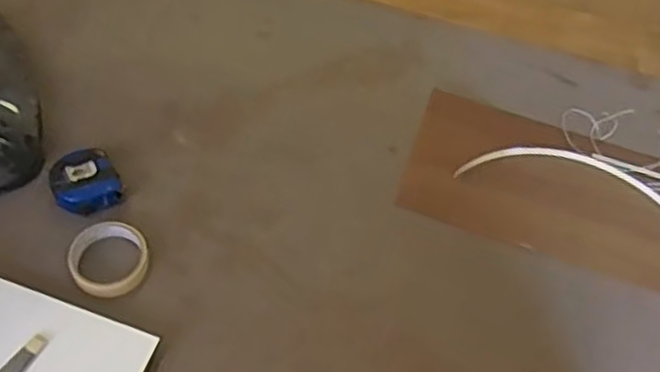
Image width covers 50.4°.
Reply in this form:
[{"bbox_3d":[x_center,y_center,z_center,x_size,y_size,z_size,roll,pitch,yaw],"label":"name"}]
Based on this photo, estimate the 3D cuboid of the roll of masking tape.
[{"bbox_3d":[-0.263,0.085,0.837,0.089,0.025,0.098,-23,60,-18],"label":"roll of masking tape"}]

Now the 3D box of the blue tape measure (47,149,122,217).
[{"bbox_3d":[-0.309,-0.009,0.882,0.077,0.043,0.077,-23,62,-20],"label":"blue tape measure"}]

